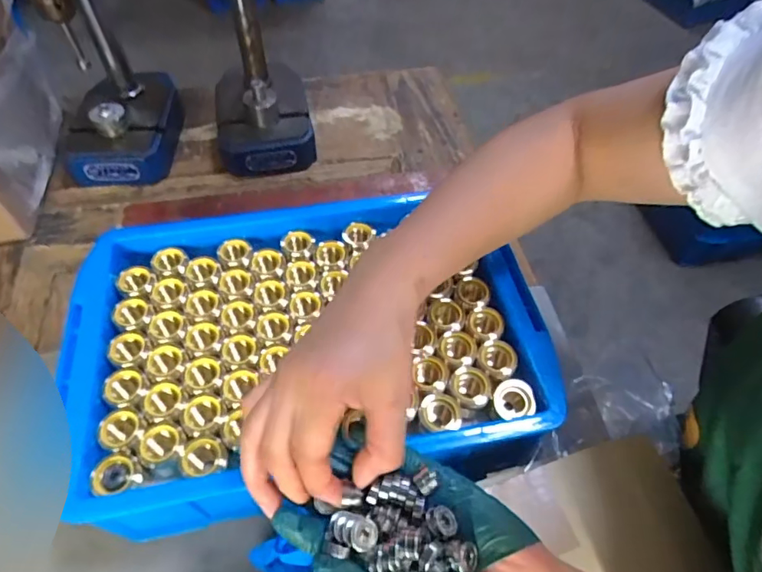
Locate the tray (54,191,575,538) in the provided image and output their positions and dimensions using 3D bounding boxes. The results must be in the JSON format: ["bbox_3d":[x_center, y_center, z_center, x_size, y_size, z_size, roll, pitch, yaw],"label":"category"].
[{"bbox_3d":[-0.058,0.043,0.411,0.357,0.059,0.252,-9,55,-8],"label":"tray"}]

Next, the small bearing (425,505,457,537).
[{"bbox_3d":[0.032,0.124,0.264,0.014,0.008,0.015,-5,54,-5],"label":"small bearing"}]

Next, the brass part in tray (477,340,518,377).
[{"bbox_3d":[0.092,0.057,0.395,0.030,0.010,0.028,1,54,-1],"label":"brass part in tray"}]

